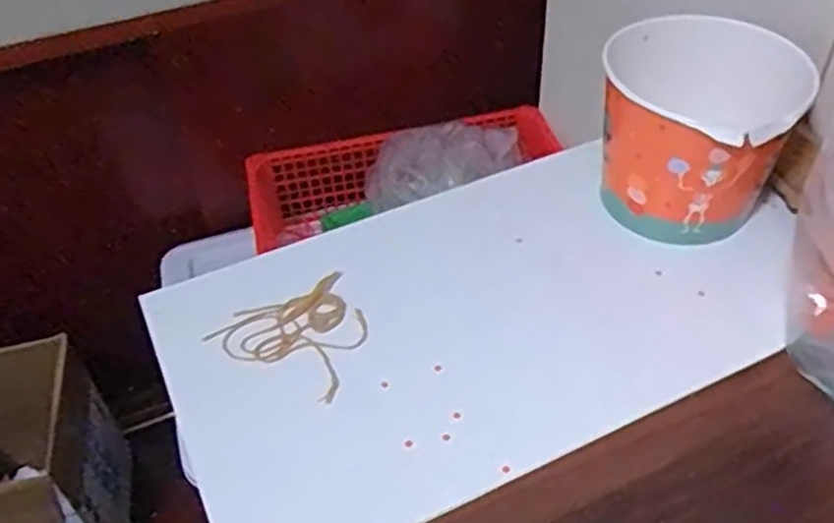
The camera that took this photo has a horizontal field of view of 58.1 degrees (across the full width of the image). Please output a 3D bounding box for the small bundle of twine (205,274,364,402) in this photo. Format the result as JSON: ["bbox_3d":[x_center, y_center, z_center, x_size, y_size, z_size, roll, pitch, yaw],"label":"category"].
[{"bbox_3d":[-0.087,0.049,0.578,0.105,0.012,0.101,21,49,22],"label":"small bundle of twine"}]

